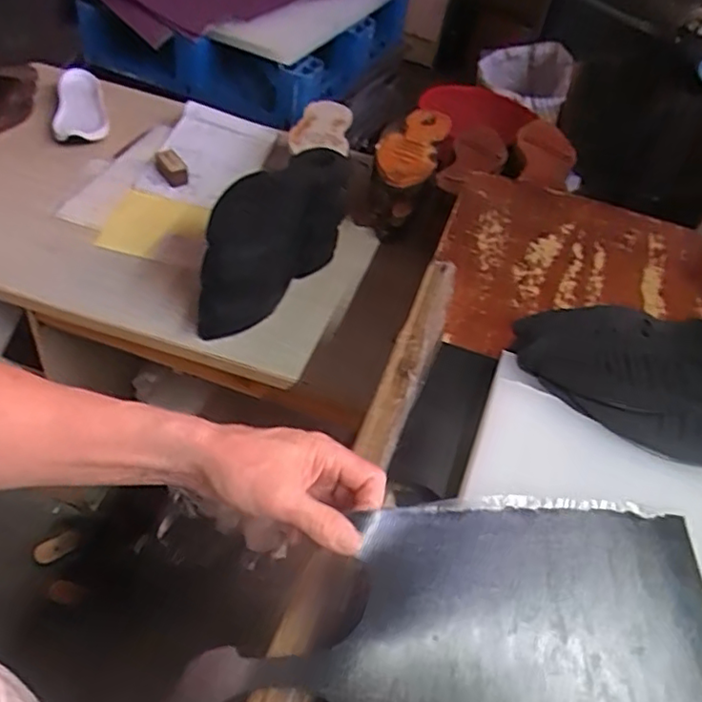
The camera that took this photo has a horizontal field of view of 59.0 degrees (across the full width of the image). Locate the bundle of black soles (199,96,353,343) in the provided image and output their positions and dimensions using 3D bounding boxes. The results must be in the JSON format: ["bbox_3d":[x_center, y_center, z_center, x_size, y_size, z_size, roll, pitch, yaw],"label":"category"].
[{"bbox_3d":[-0.117,-0.161,0.942,0.116,0.179,0.383,18,44,7],"label":"bundle of black soles"}]

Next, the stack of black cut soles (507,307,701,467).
[{"bbox_3d":[0.335,0.031,0.646,0.327,0.057,0.251,13,44,1],"label":"stack of black cut soles"}]

